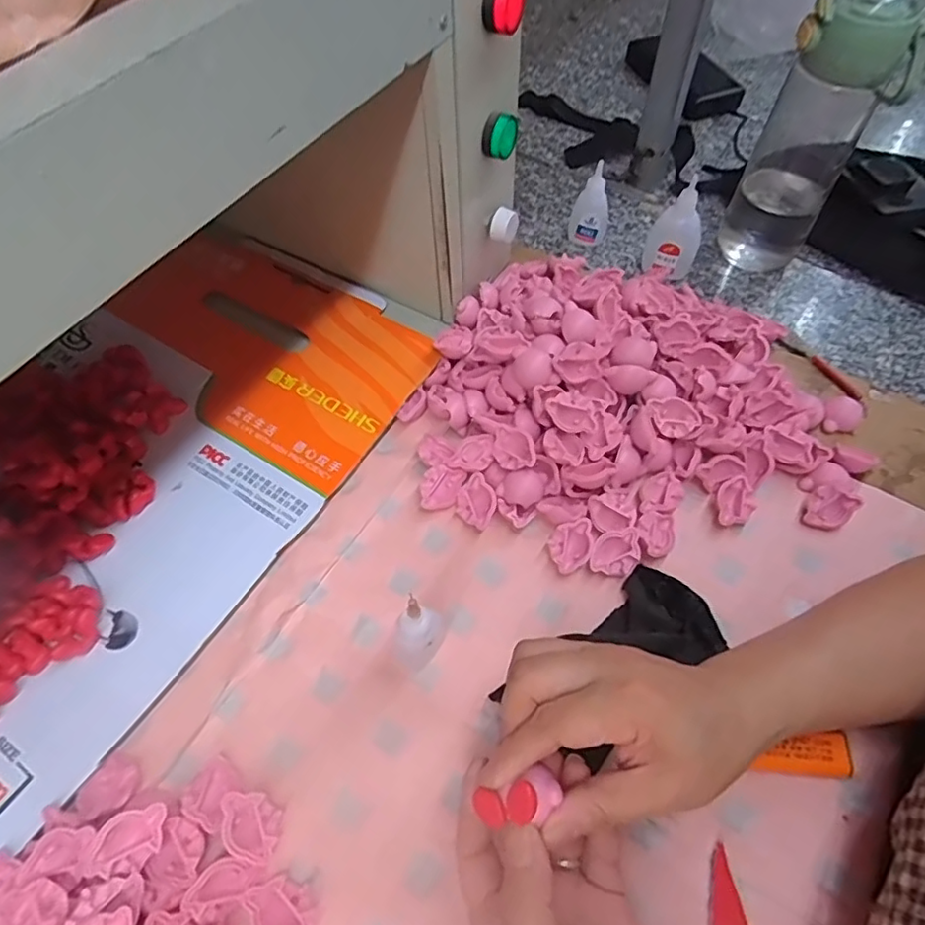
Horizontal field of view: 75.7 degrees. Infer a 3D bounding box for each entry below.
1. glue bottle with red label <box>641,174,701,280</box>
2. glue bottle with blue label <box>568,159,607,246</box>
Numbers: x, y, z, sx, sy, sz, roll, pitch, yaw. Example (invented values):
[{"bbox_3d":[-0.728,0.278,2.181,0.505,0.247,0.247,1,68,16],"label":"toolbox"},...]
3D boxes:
[{"bbox_3d":[0.191,-0.210,0.520,0.046,0.084,0.029,17,61,9],"label":"glue bottle with red label"},{"bbox_3d":[0.120,-0.238,0.556,0.034,0.077,0.021,14,61,8],"label":"glue bottle with blue label"}]

